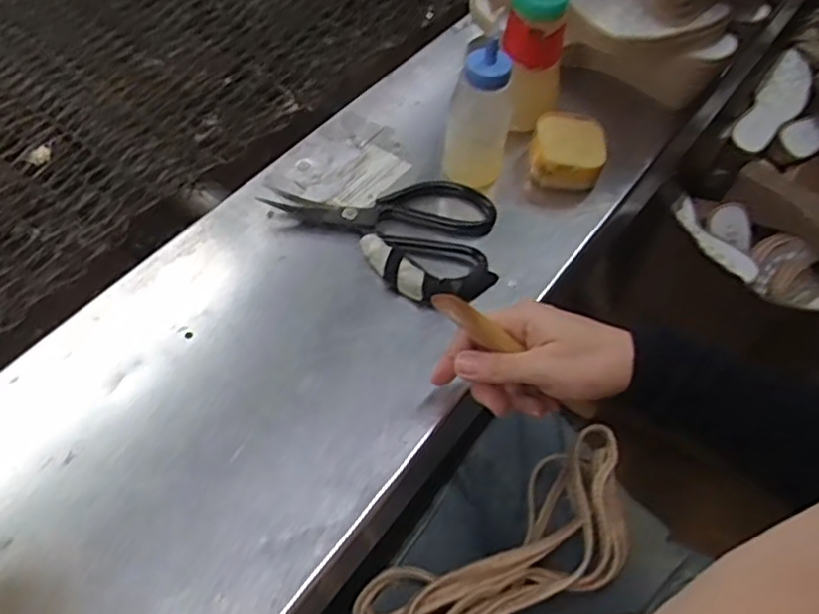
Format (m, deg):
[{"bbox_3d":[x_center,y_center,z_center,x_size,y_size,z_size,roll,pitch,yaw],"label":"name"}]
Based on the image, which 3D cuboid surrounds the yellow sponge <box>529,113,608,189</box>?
[{"bbox_3d":[0.134,-0.135,0.601,0.062,0.051,0.061,9,55,2],"label":"yellow sponge"}]

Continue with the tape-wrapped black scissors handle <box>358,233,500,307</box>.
[{"bbox_3d":[0.012,-0.025,0.532,0.106,0.027,0.043,11,55,4],"label":"tape-wrapped black scissors handle"}]

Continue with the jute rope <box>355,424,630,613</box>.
[{"bbox_3d":[0.033,0.257,0.511,0.156,0.084,0.371,28,58,15],"label":"jute rope"}]

